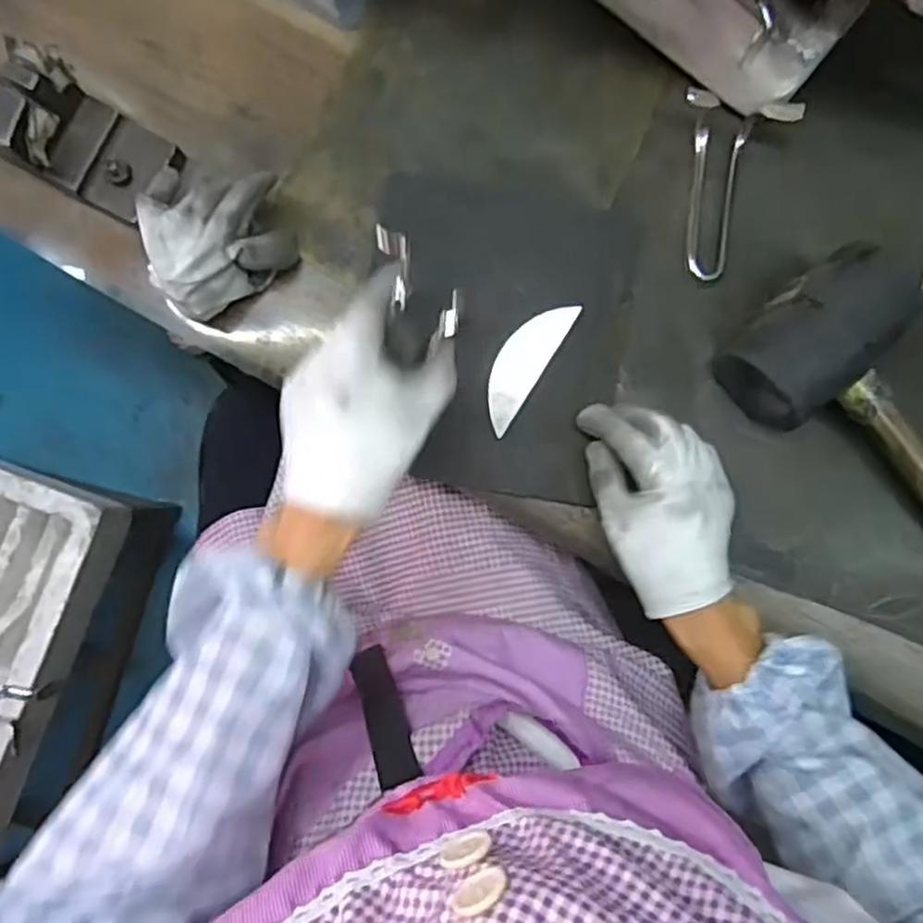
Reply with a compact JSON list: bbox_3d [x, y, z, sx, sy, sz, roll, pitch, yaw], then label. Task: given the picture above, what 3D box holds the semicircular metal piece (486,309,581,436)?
[{"bbox_3d":[0.040,-0.068,0.499,0.033,0.005,0.095,33,90,6],"label":"semicircular metal piece"}]

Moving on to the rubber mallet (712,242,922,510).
[{"bbox_3d":[0.283,-0.018,0.480,0.120,0.074,0.239,-41,87,-5],"label":"rubber mallet"}]

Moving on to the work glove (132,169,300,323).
[{"bbox_3d":[-0.159,-0.145,0.483,0.099,0.065,0.070,-38,87,-5],"label":"work glove"}]

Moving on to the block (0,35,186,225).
[{"bbox_3d":[-0.246,-0.207,0.482,0.088,0.073,0.067,26,85,1],"label":"block"}]

